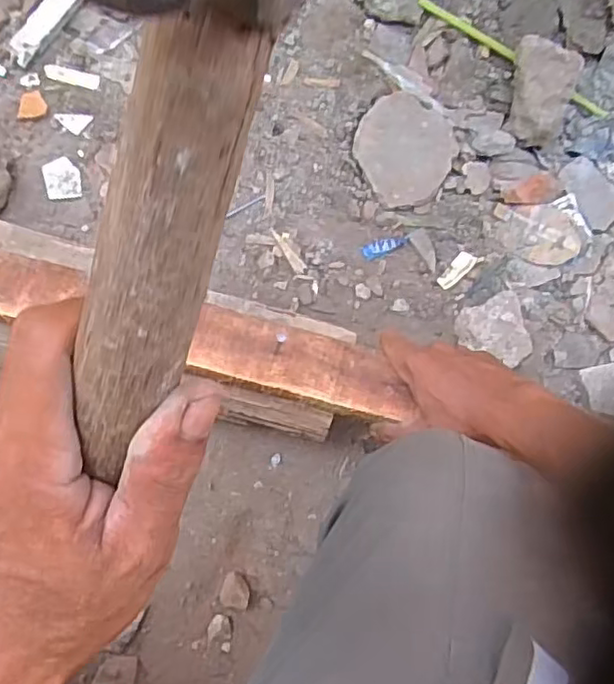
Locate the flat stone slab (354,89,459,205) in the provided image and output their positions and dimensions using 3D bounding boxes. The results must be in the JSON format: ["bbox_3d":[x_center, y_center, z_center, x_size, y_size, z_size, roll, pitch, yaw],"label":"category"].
[{"bbox_3d":[0.105,-0.210,0.706,0.106,0.013,0.114,27,82,-2],"label":"flat stone slab"}]

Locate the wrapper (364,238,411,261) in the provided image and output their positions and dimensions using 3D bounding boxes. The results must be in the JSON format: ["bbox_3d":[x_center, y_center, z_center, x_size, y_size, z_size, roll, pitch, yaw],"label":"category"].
[{"bbox_3d":[0.086,-0.105,0.698,0.050,0.007,0.018,-23,86,-7],"label":"wrapper"}]

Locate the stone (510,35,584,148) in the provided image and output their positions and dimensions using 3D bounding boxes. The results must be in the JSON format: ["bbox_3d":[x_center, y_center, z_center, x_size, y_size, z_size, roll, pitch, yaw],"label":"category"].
[{"bbox_3d":[0.260,-0.270,0.697,0.072,0.055,0.096,-4,84,-6],"label":"stone"}]

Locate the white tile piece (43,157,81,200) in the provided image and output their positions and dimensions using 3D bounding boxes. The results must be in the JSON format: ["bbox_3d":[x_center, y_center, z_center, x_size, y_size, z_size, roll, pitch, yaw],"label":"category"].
[{"bbox_3d":[-0.258,-0.172,0.675,0.036,0.005,0.045,-11,85,-6],"label":"white tile piece"}]

